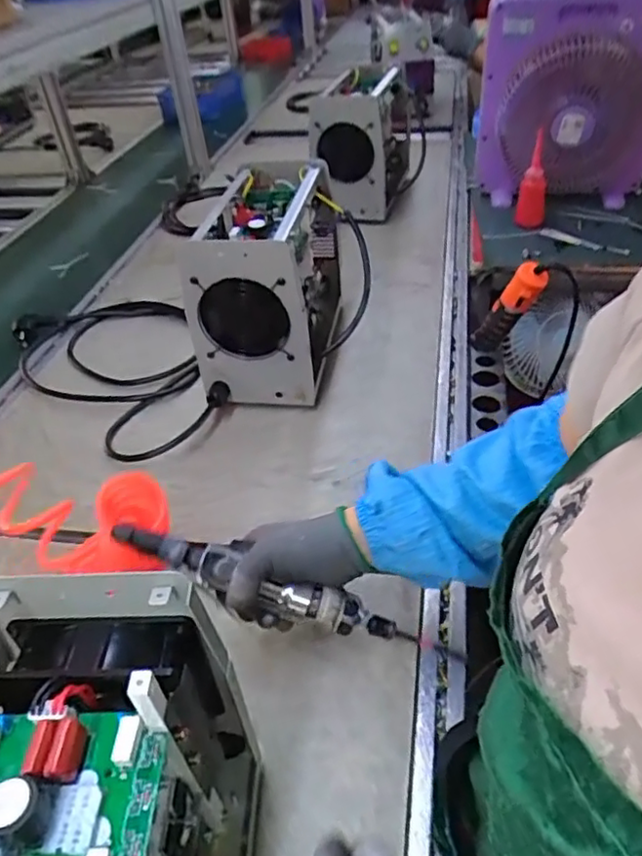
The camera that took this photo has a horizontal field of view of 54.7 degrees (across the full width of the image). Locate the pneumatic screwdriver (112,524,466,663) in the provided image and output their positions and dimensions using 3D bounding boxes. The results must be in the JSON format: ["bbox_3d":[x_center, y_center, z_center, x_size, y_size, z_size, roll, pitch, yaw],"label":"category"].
[{"bbox_3d":[-0.025,0.145,0.536,0.316,0.037,0.033,21,43,-2],"label":"pneumatic screwdriver"}]

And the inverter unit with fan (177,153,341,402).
[{"bbox_3d":[-0.072,-0.207,0.874,0.160,0.245,0.296,2,41,9],"label":"inverter unit with fan"}]

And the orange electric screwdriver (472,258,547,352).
[{"bbox_3d":[0.260,-0.162,0.878,0.043,0.191,0.041,-18,73,-13],"label":"orange electric screwdriver"}]

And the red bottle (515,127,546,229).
[{"bbox_3d":[0.381,-0.440,1.110,0.046,0.162,0.049,5,41,13],"label":"red bottle"}]

